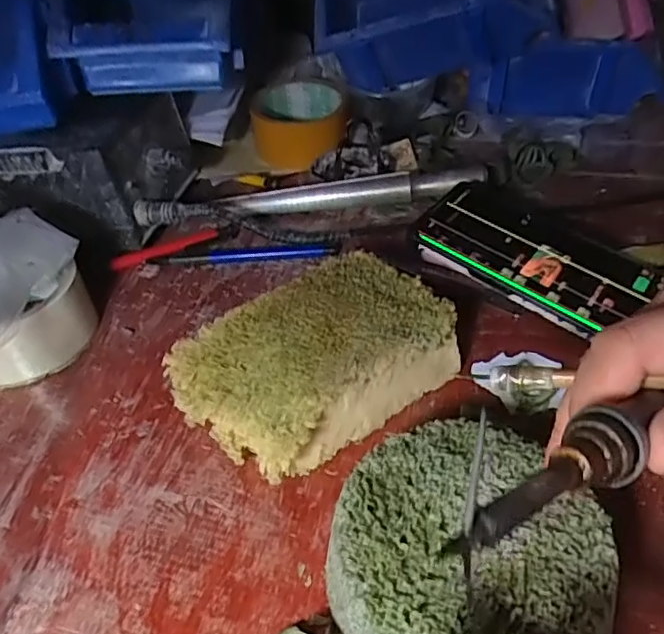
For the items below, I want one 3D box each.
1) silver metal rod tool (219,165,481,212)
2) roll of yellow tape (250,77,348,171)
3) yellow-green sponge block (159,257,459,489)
[{"bbox_3d":[0.015,-0.096,0.460,0.197,0.020,0.022,-4,42,2],"label":"silver metal rod tool"},{"bbox_3d":[-0.029,-0.172,0.529,0.081,0.048,0.094,-4,42,2],"label":"roll of yellow tape"},{"bbox_3d":[-0.009,0.023,0.320,0.139,0.043,0.095,-32,49,-26],"label":"yellow-green sponge block"}]

